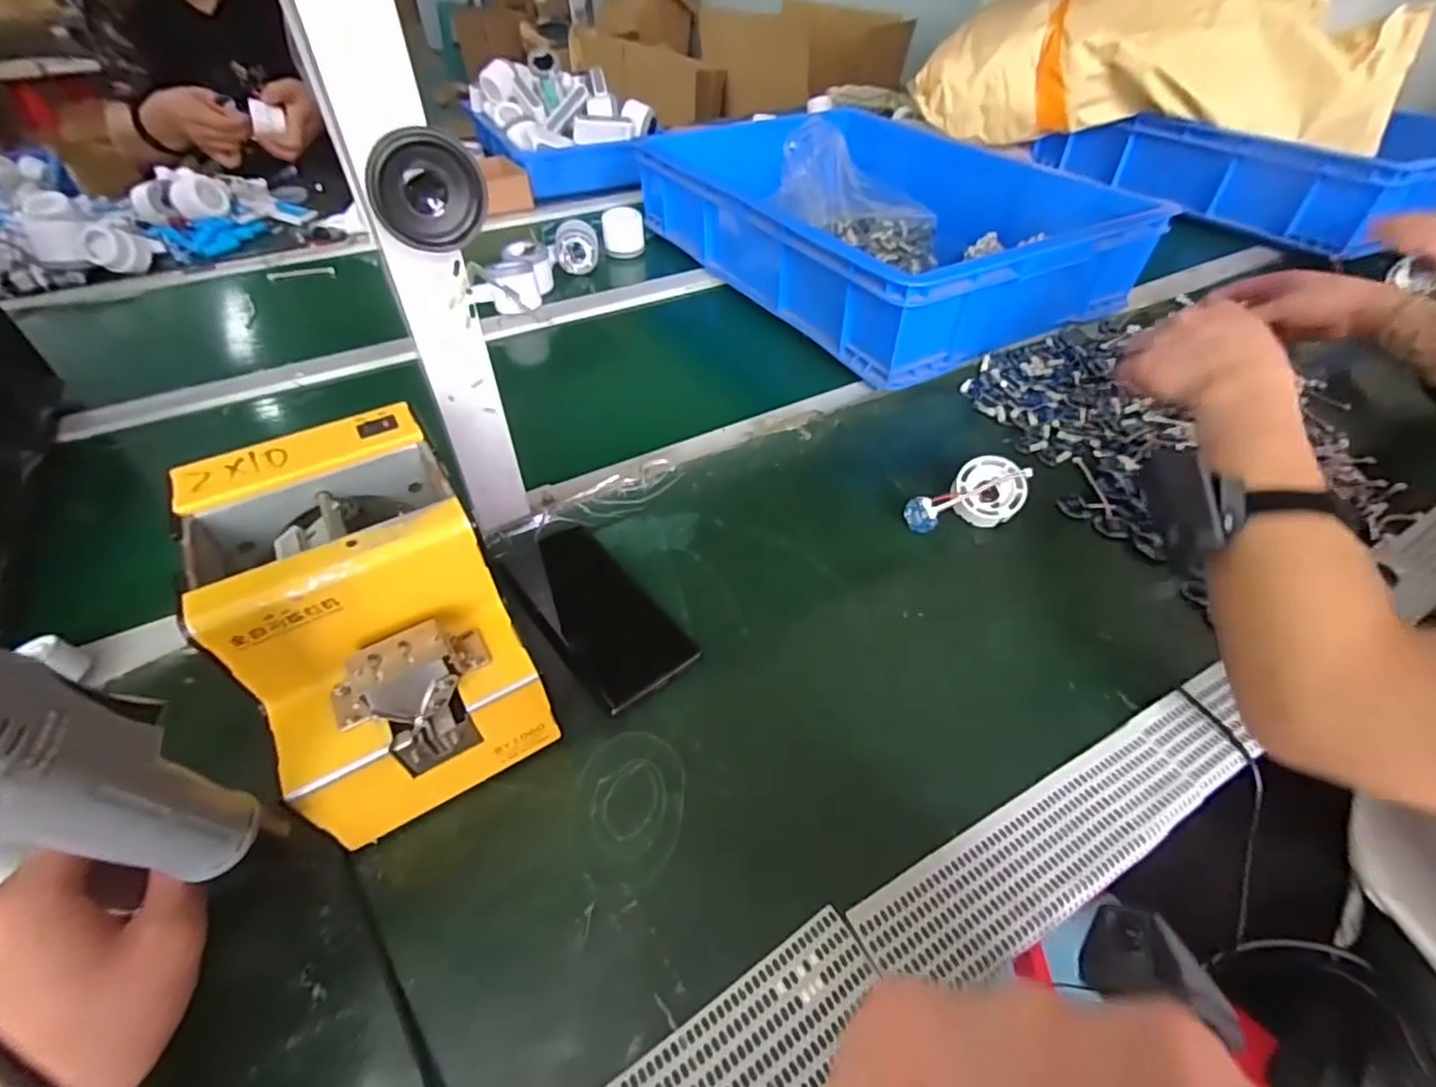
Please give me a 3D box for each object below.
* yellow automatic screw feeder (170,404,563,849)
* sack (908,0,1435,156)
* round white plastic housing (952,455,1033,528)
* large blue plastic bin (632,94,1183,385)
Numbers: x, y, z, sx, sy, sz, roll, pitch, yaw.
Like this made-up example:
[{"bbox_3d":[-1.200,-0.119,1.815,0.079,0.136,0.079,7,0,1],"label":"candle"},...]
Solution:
[{"bbox_3d":[-0.188,0.046,0.346,0.122,0.146,0.183,-23,51,-22],"label":"yellow automatic screw feeder"},{"bbox_3d":[0.694,-0.775,0.984,0.654,0.259,0.293,26,51,22],"label":"sack"},{"bbox_3d":[0.226,-0.044,0.510,0.054,0.021,0.056,-1,86,11],"label":"round white plastic housing"},{"bbox_3d":[0.218,-0.435,0.826,0.442,0.136,0.554,-23,53,-21],"label":"large blue plastic bin"}]

